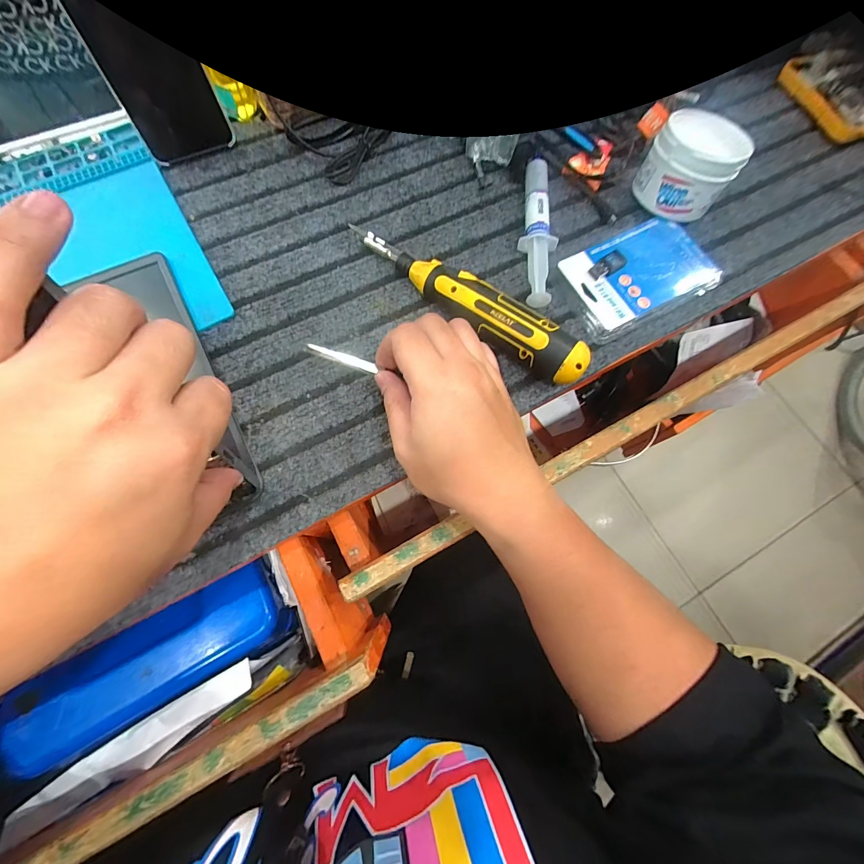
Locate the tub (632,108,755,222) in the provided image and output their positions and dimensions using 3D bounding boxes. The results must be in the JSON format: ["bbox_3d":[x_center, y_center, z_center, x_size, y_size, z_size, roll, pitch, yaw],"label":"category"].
[{"bbox_3d":[0.232,-0.234,0.344,0.062,0.068,0.062,1,72,-3],"label":"tub"}]

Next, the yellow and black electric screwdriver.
[{"bbox_3d":[0.026,-0.111,0.312,0.219,0.044,0.033,39,74,9],"label":"yellow and black electric screwdriver"}]

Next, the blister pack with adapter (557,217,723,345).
[{"bbox_3d":[0.184,-0.142,0.340,0.134,0.019,0.084,-26,75,-11],"label":"blister pack with adapter"}]

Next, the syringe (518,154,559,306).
[{"bbox_3d":[0.097,-0.185,0.349,0.030,0.021,0.159,8,72,-1],"label":"syringe"}]

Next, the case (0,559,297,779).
[{"bbox_3d":[-0.212,0.178,0.293,0.190,0.033,0.064,-28,76,-11],"label":"case"}]

